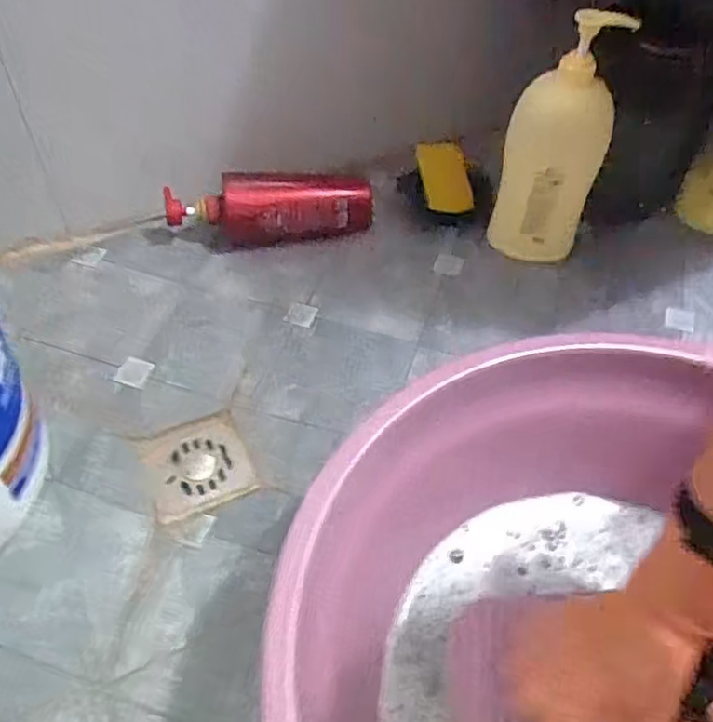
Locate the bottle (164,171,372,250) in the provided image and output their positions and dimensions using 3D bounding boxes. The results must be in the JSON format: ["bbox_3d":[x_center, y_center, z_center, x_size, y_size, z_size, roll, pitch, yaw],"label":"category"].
[{"bbox_3d":[-0.109,-0.191,0.818,0.257,0.062,0.068,-7,50,-7],"label":"bottle"}]

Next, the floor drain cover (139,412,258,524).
[{"bbox_3d":[-0.157,0.103,0.644,0.094,0.005,0.097,-19,53,-17],"label":"floor drain cover"}]

